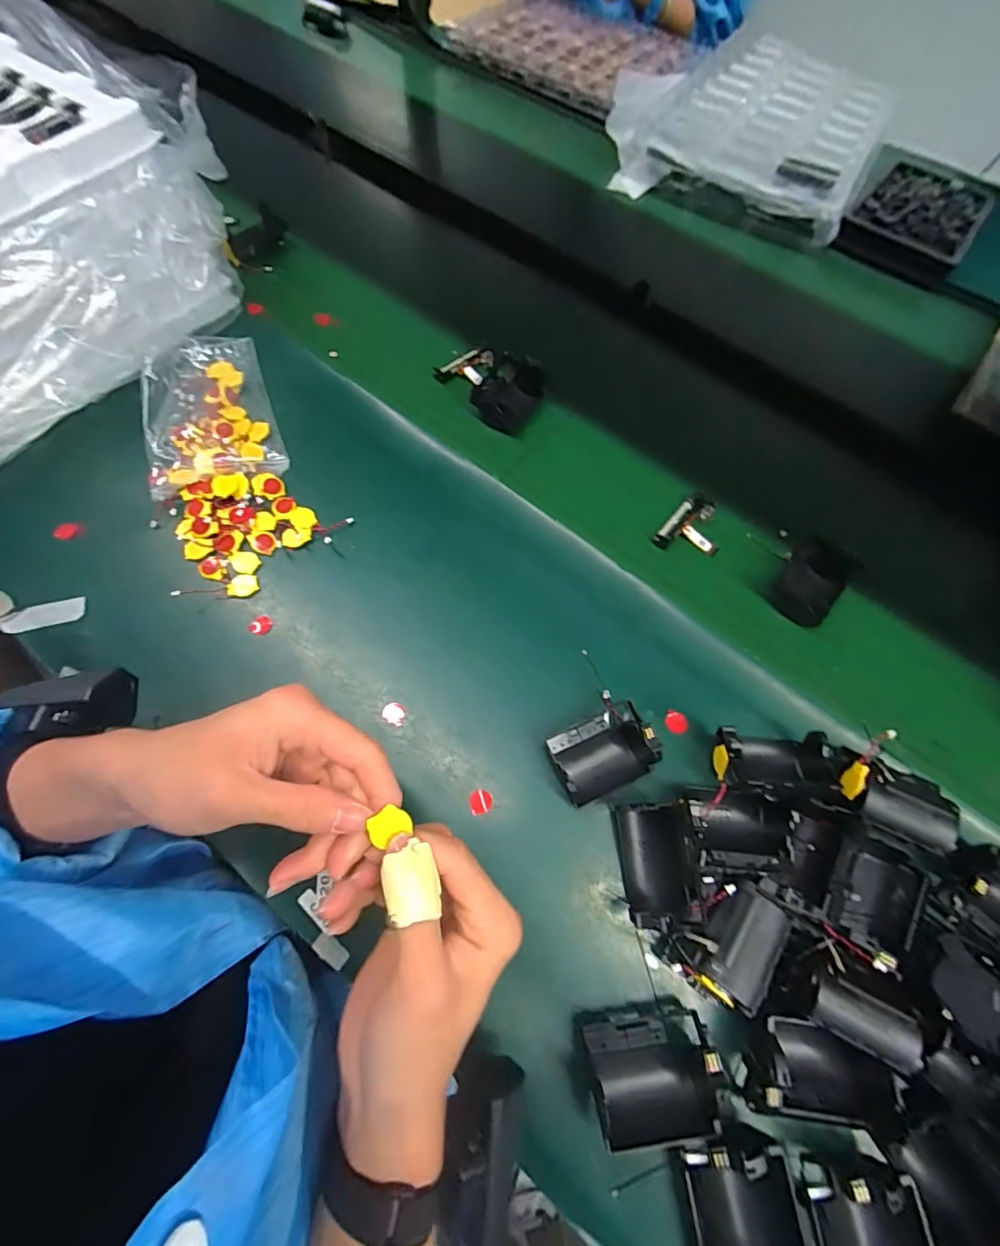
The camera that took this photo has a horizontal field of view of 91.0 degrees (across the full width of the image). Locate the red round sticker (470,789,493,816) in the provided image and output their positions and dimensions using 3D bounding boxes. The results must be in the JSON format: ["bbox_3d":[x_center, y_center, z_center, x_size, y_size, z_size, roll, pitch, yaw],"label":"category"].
[{"bbox_3d":[-0.014,0.129,0.354,0.017,0.006,0.016,1,67,-2],"label":"red round sticker"}]

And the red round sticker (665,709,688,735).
[{"bbox_3d":[0.137,0.077,0.382,0.016,0.004,0.019,-11,68,6],"label":"red round sticker"}]

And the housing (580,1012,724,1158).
[{"bbox_3d":[0.090,0.264,0.285,0.072,0.034,0.049,-6,67,-6],"label":"housing"}]

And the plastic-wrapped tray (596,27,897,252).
[{"bbox_3d":[0.356,-0.720,0.701,0.352,0.039,0.377,27,68,8],"label":"plastic-wrapped tray"}]

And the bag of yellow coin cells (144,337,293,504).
[{"bbox_3d":[-0.276,-0.199,0.463,0.111,0.018,0.164,-17,69,-10],"label":"bag of yellow coin cells"}]

